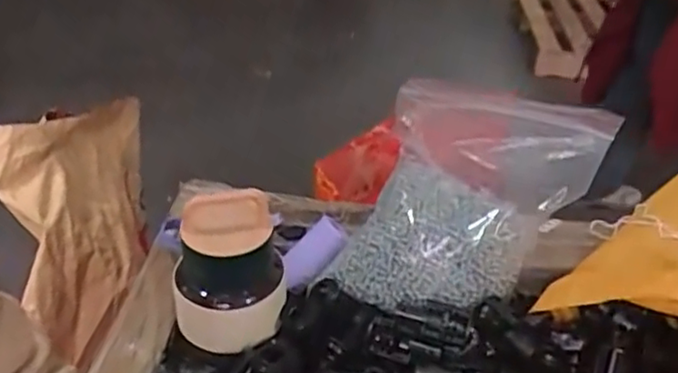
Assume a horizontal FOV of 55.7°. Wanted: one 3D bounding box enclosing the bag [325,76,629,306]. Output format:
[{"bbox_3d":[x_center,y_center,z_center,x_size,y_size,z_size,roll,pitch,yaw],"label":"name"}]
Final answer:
[{"bbox_3d":[0.095,0.005,0.477,0.198,0.127,0.115,-27,42,-30],"label":"bag"}]

